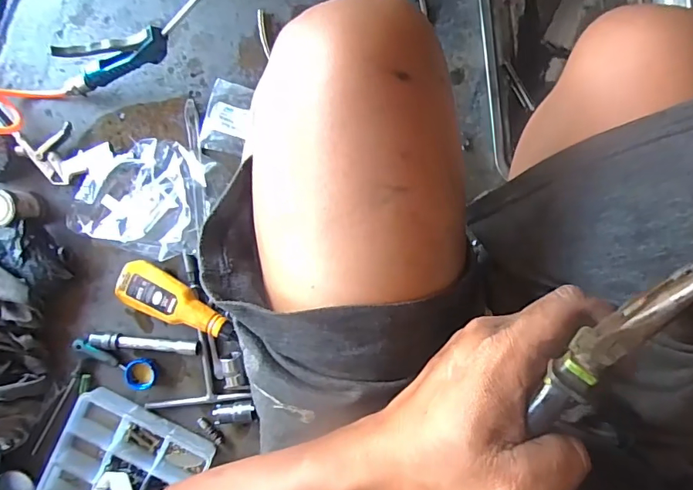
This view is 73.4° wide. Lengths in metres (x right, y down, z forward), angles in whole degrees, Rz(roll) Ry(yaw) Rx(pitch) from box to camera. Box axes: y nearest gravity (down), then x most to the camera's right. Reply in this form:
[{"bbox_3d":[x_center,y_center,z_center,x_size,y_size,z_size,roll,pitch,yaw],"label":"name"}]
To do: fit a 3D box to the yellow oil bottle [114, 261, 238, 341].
[{"bbox_3d":[-0.223,0.078,0.626,0.167,0.036,0.063,24,95,2],"label":"yellow oil bottle"}]

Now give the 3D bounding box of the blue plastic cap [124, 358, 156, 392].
[{"bbox_3d":[-0.285,0.177,0.641,0.042,0.020,0.035,33,95,1],"label":"blue plastic cap"}]

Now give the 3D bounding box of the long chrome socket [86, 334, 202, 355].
[{"bbox_3d":[-0.274,0.138,0.637,0.146,0.023,0.019,5,94,3],"label":"long chrome socket"}]

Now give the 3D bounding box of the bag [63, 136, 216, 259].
[{"bbox_3d":[-0.281,-0.060,0.626,0.194,0.042,0.149,0,94,3],"label":"bag"}]

